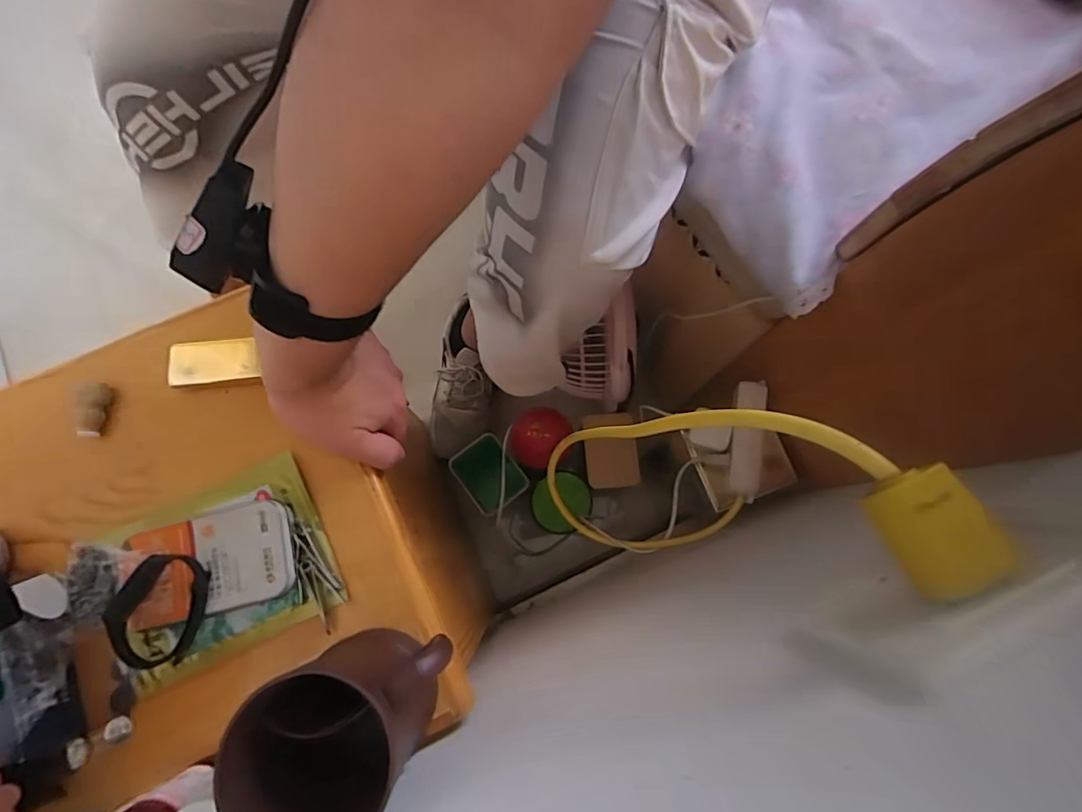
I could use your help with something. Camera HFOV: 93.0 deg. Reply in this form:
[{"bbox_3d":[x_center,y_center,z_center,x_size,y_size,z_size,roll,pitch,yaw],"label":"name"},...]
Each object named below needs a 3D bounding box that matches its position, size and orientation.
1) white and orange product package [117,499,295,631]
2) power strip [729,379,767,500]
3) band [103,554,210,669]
[{"bbox_3d":[-0.220,0.106,0.347,0.104,0.020,0.063,-14,77,-4],"label":"white and orange product package"},{"bbox_3d":[0.217,0.034,0.539,0.031,0.031,0.124,5,76,1],"label":"power strip"},{"bbox_3d":[-0.243,0.130,0.326,0.055,0.018,0.066,-11,77,-3],"label":"band"}]

